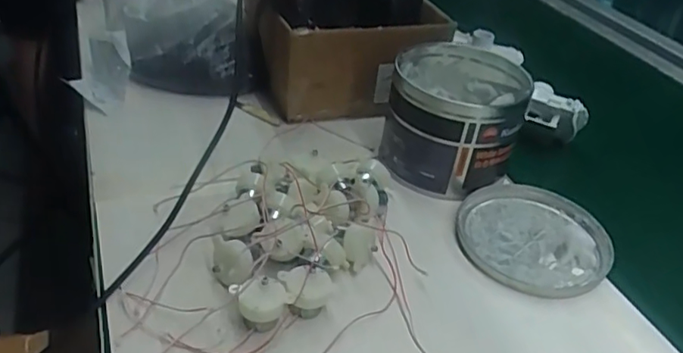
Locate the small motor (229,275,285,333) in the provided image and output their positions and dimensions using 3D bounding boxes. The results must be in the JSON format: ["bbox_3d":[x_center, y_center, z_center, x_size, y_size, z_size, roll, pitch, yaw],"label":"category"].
[{"bbox_3d":[-0.058,0.090,0.402,0.035,0.029,0.028,-5,37,-18],"label":"small motor"}]

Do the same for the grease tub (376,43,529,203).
[{"bbox_3d":[0.108,-0.058,0.575,0.133,0.103,0.140,15,36,10],"label":"grease tub"}]

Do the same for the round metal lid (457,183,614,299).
[{"bbox_3d":[0.170,0.052,0.509,0.127,0.013,0.136,5,36,-4],"label":"round metal lid"}]

